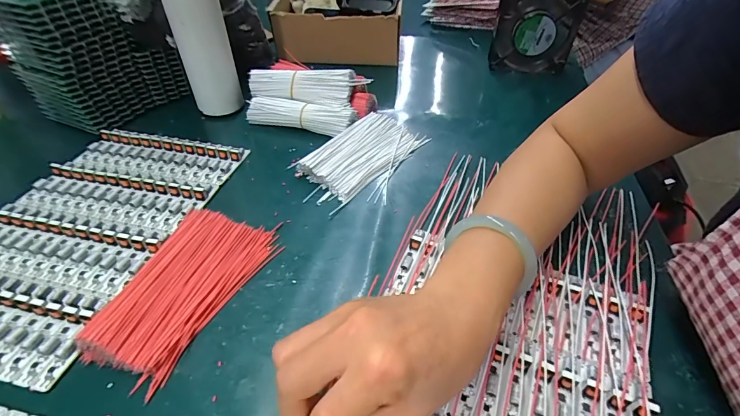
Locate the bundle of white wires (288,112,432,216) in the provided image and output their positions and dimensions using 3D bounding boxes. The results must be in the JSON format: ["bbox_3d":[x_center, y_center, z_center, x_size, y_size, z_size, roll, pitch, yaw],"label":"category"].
[{"bbox_3d":[-0.006,-0.061,0.432,0.104,0.024,0.165,26,49,25],"label":"bundle of white wires"}]

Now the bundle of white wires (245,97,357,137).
[{"bbox_3d":[-0.091,-0.125,0.483,0.143,0.028,0.034,7,44,7],"label":"bundle of white wires"}]

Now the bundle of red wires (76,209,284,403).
[{"bbox_3d":[-0.159,0.059,0.305,0.097,0.016,0.150,18,46,18],"label":"bundle of red wires"}]

